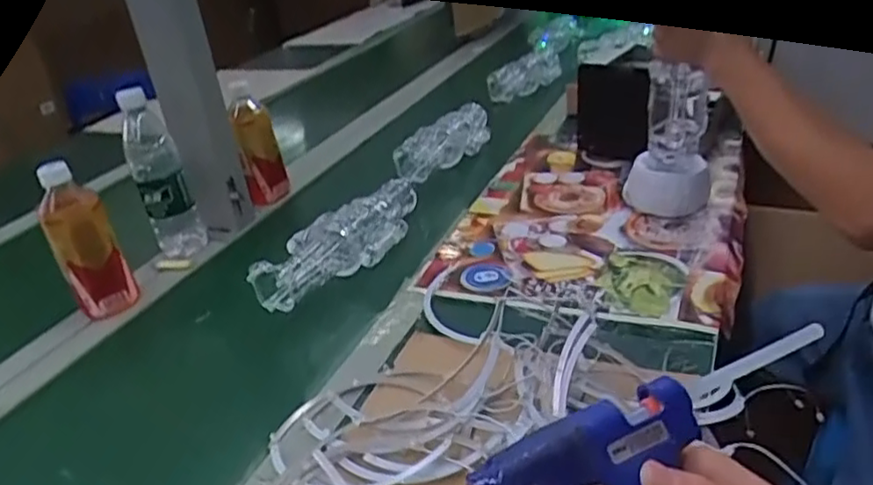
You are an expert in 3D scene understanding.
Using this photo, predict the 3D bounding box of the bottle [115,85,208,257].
[{"bbox_3d":[-0.368,-0.087,0.891,0.065,0.223,0.053,-18,31,-16],"label":"bottle"}]

